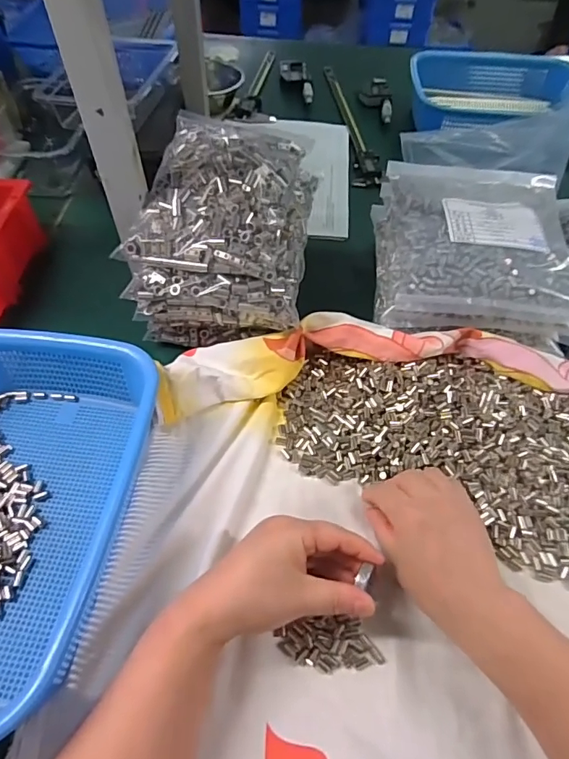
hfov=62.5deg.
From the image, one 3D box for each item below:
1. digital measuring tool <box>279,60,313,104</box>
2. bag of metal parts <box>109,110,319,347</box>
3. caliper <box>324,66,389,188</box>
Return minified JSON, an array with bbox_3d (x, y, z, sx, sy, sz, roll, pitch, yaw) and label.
[{"bbox_3d":[0.023,-0.555,0.871,0.058,0.022,0.158,-2,54,-3],"label":"digital measuring tool"},{"bbox_3d":[-0.056,-0.153,0.501,0.159,0.136,0.222,7,54,3],"label":"bag of metal parts"},{"bbox_3d":[0.115,-0.446,0.807,0.048,0.011,0.391,-2,54,-3],"label":"caliper"}]

